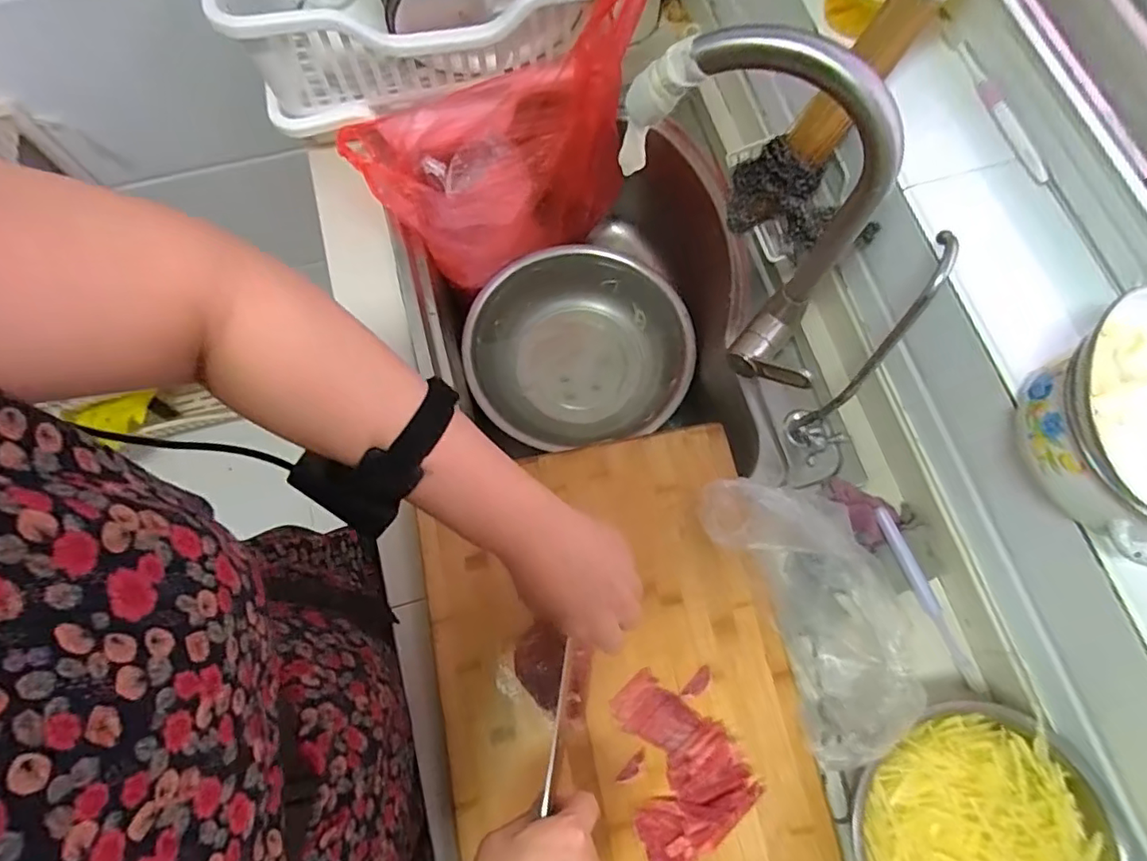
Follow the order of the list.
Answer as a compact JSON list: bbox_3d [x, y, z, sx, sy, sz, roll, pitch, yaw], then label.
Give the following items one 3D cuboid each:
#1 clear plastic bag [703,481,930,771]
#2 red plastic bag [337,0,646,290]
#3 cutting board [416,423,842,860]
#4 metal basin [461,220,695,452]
[{"bbox_3d":[0.218,0.154,0.529,0.116,0.111,0.242,-20,74,-7],"label":"clear plastic bag"},{"bbox_3d":[-0.084,-0.326,0.722,0.335,0.315,0.153,-15,73,-6],"label":"red plastic bag"},{"bbox_3d":[0.042,0.232,0.525,0.314,0.034,0.442,-11,73,-5],"label":"cutting board"},{"bbox_3d":[0.003,-0.121,0.838,0.305,0.094,0.283,0,72,-1],"label":"metal basin"}]

